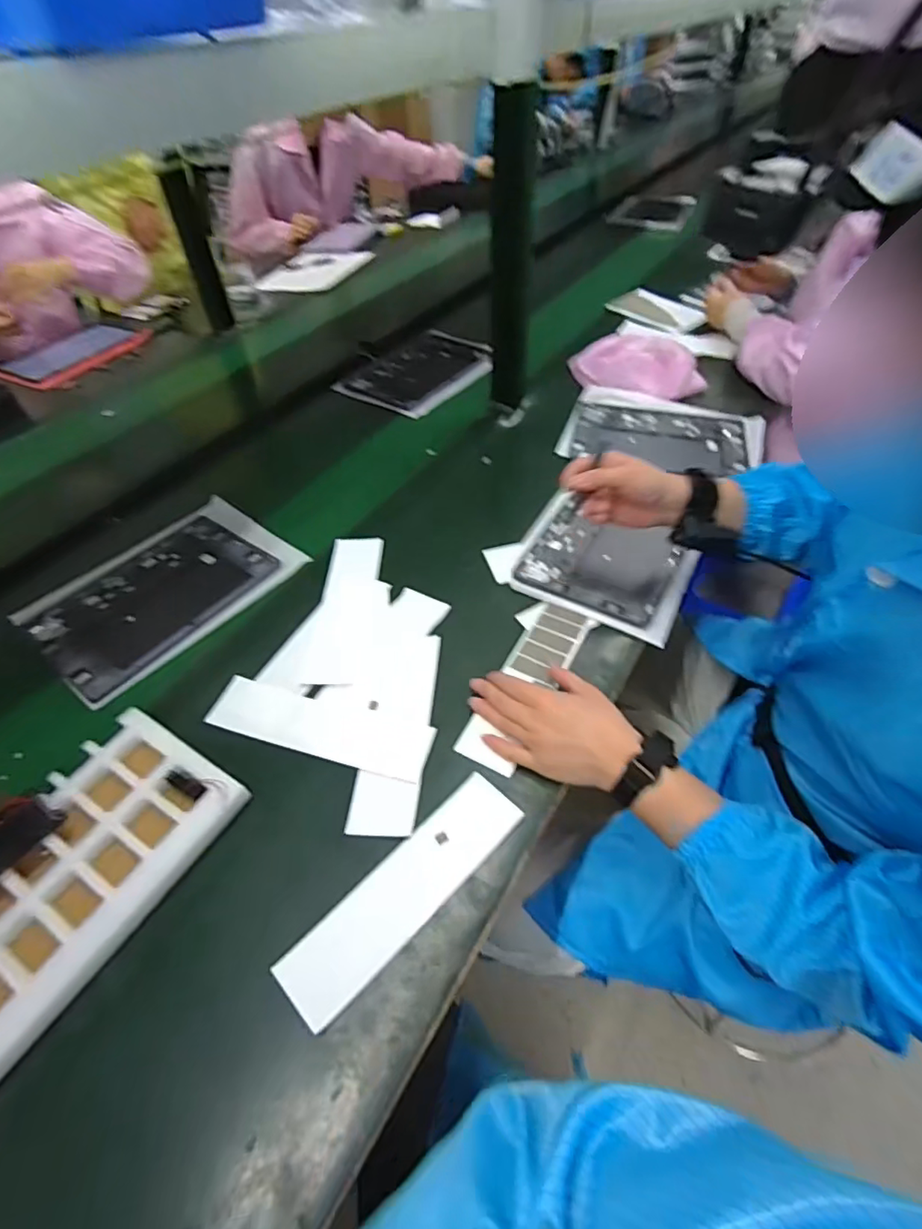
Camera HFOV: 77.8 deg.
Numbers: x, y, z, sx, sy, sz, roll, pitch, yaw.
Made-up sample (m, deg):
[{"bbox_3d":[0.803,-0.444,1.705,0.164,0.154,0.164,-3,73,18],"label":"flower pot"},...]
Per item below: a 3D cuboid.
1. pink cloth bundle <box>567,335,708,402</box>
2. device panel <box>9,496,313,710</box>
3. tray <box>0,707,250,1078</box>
[{"bbox_3d":[0.304,-0.432,0.976,0.224,0.056,0.148,16,51,15],"label":"pink cloth bundle"},{"bbox_3d":[-0.360,-0.035,0.695,0.203,0.016,0.281,32,57,26],"label":"device panel"},{"bbox_3d":[-0.346,0.247,0.421,0.159,0.037,0.374,23,53,21],"label":"tray"}]

